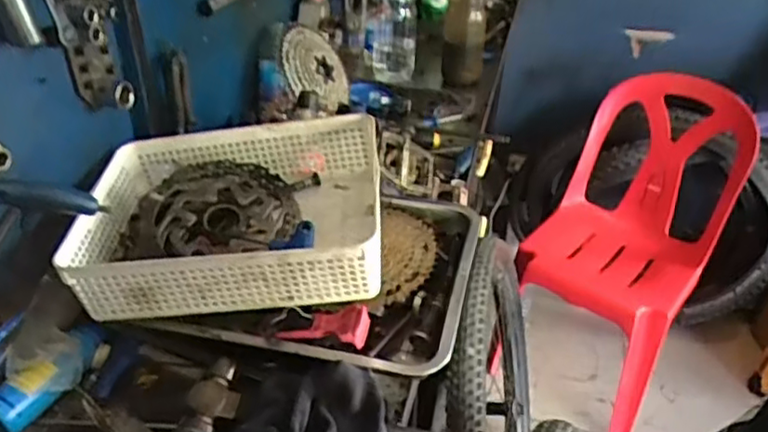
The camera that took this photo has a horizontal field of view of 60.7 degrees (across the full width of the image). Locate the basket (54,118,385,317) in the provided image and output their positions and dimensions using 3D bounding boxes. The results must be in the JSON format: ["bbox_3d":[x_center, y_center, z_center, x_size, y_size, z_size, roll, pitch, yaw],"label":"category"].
[{"bbox_3d":[-0.173,-0.003,0.747,0.334,0.096,0.240,1,35,0],"label":"basket"}]

